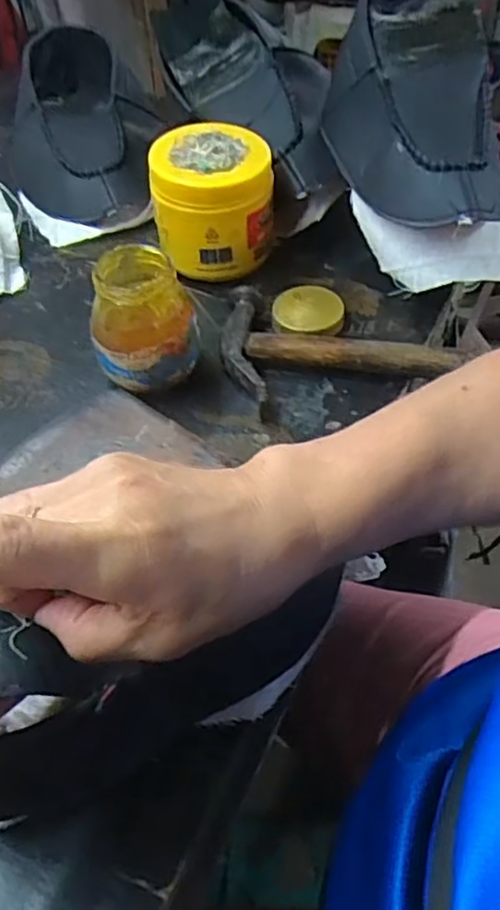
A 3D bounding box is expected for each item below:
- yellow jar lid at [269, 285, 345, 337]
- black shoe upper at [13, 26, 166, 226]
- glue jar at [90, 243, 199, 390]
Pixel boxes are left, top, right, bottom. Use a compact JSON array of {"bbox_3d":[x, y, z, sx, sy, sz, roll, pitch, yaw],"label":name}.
[{"bbox_3d":[0.045,-0.112,0.520,0.054,0.008,0.058,-1,53,1],"label":"yellow jar lid"},{"bbox_3d":[-0.166,-0.334,0.692,0.158,0.083,0.292,-11,51,-6],"label":"black shoe upper"},{"bbox_3d":[-0.071,-0.094,0.452,0.064,0.072,0.062,-2,51,2],"label":"glue jar"}]

